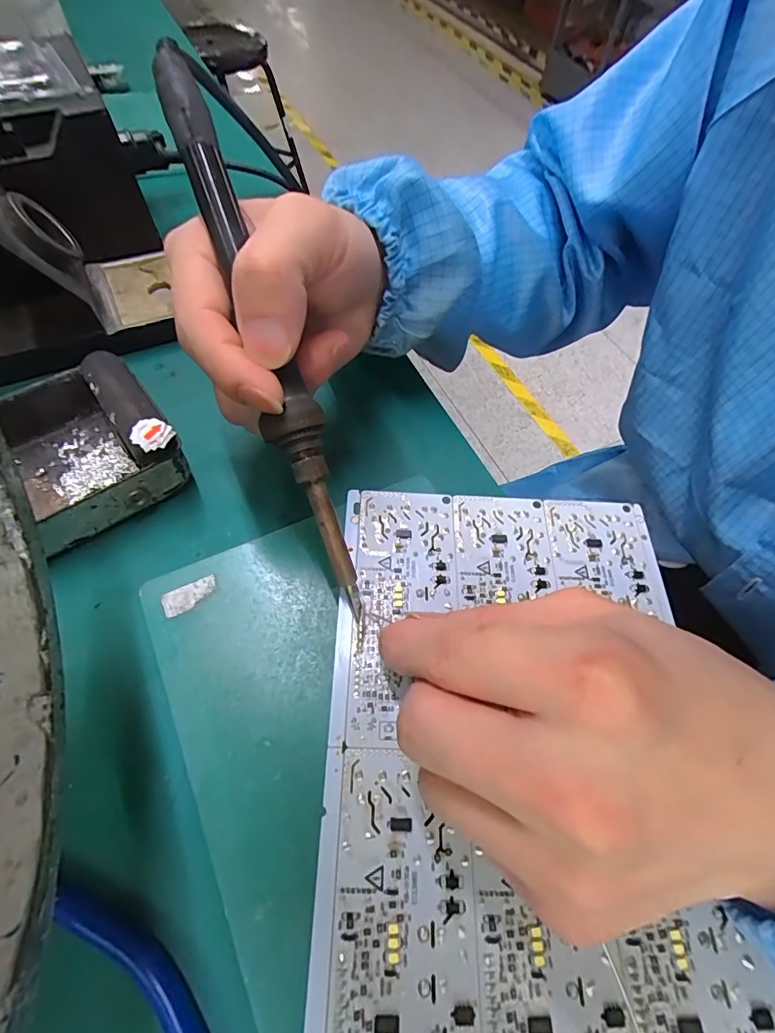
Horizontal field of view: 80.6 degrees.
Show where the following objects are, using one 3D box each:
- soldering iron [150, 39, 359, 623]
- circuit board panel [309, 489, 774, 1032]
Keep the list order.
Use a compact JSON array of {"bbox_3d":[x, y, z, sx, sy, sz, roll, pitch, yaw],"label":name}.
[{"bbox_3d":[-0.043,-0.059,0.162,0.019,0.017,0.197,-20,96,-10],"label":"soldering iron"},{"bbox_3d":[0.047,0.082,0.159,0.132,0.004,0.208,3,60,-1],"label":"circuit board panel"}]

